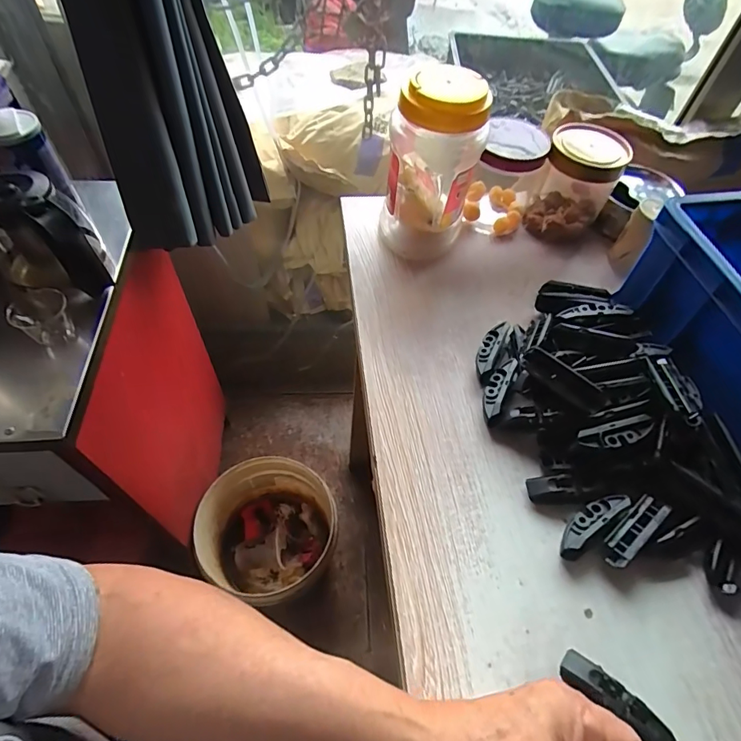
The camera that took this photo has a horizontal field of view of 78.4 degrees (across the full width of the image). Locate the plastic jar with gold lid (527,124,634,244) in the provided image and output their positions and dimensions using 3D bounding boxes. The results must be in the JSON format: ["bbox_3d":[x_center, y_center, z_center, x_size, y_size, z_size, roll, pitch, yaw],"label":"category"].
[{"bbox_3d":[0.242,-0.220,0.542,0.078,0.109,0.083,2,56,-3],"label":"plastic jar with gold lid"}]

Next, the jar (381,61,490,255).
[{"bbox_3d":[0.068,-0.222,0.492,0.094,0.183,0.110,10,56,3],"label":"jar"}]

